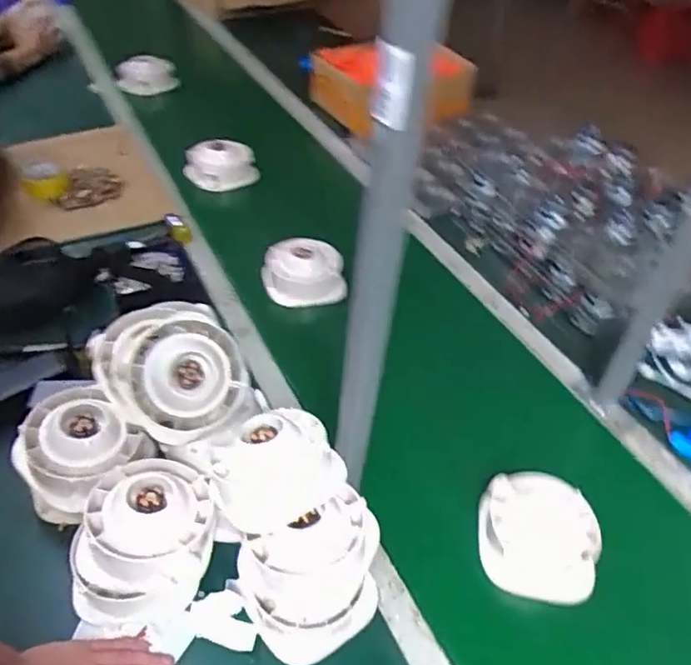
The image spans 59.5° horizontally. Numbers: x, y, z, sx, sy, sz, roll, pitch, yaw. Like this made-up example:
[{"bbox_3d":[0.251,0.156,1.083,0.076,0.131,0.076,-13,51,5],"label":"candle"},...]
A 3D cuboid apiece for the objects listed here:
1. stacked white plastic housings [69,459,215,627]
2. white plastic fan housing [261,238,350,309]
[{"bbox_3d":[-0.222,0.226,0.671,0.148,0.119,0.146,1,43,-2],"label":"stacked white plastic housings"},{"bbox_3d":[-0.075,-0.112,1.089,0.146,0.060,0.146,-3,43,-7],"label":"white plastic fan housing"}]

